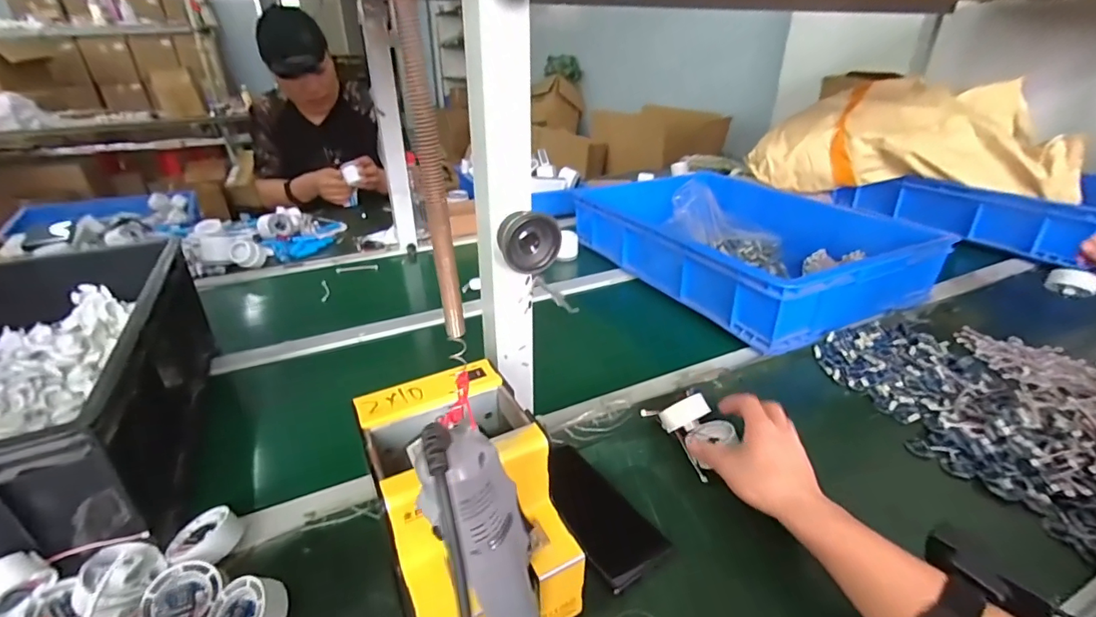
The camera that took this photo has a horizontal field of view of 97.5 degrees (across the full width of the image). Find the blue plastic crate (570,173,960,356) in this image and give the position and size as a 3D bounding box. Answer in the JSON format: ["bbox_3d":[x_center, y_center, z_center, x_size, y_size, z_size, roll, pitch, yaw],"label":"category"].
[{"bbox_3d":[0.373,-0.148,0.967,0.414,0.119,0.579,-15,32,-25],"label":"blue plastic crate"}]

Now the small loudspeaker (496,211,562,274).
[{"bbox_3d":[-0.017,-0.058,0.430,0.053,0.052,0.032,-3,4,-6],"label":"small loudspeaker"}]

